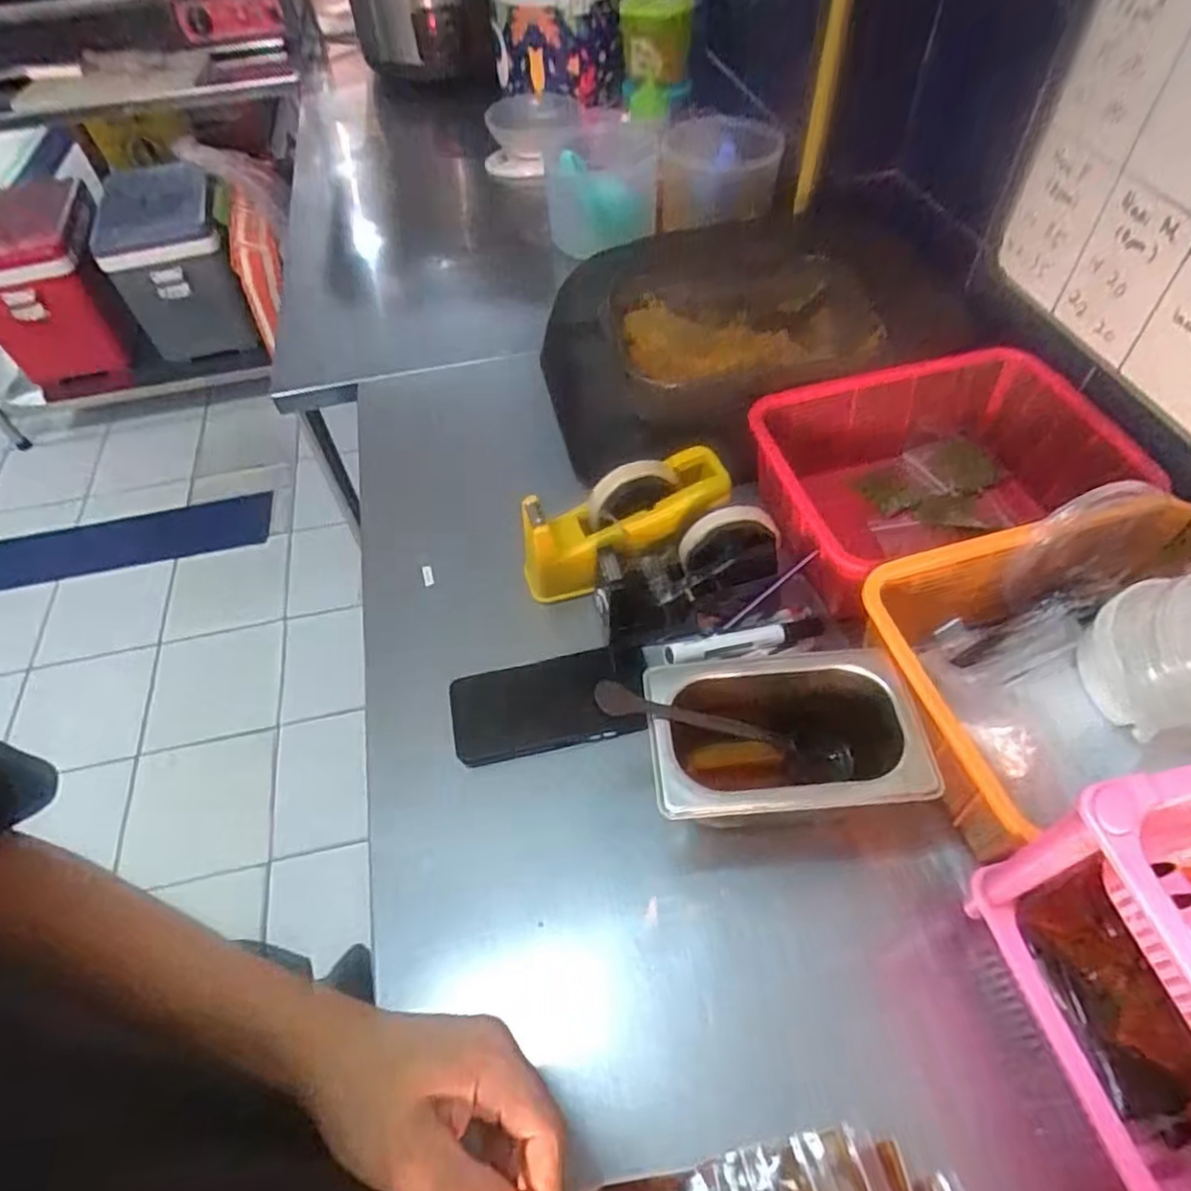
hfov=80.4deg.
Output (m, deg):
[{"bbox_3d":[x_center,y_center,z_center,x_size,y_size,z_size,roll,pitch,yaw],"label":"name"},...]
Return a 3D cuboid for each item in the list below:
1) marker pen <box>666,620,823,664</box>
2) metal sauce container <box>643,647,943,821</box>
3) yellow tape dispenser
[{"bbox_3d":[0.118,0.036,0.547,0.138,0.013,0.021,-8,51,-24],"label":"marker pen"},{"bbox_3d":[0.125,0.113,0.502,0.172,0.093,0.111,-5,53,-1],"label":"metal sauce container"},{"bbox_3d":[0.023,-0.065,0.629,0.200,0.094,0.062,-28,54,4],"label":"yellow tape dispenser"}]

